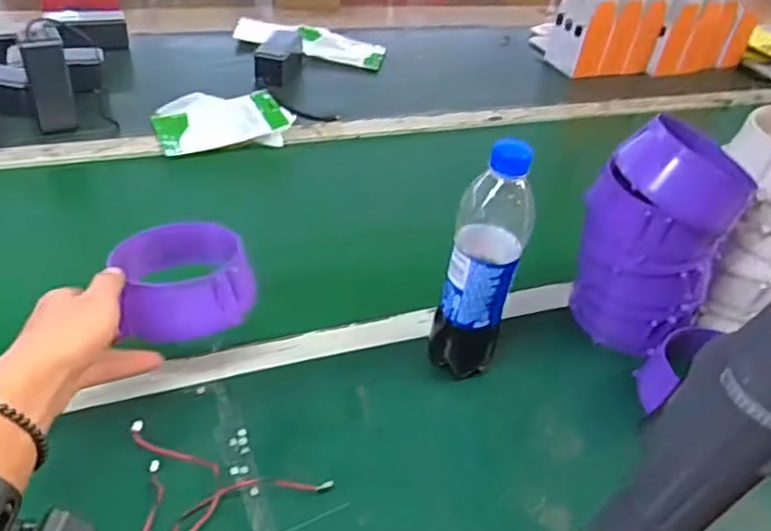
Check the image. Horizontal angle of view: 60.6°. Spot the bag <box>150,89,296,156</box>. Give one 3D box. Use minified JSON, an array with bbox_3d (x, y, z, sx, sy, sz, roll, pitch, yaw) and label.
[{"bbox_3d":[-0.252,-0.234,1.017,0.202,0.036,0.164,-12,42,-24],"label":"bag"}]

